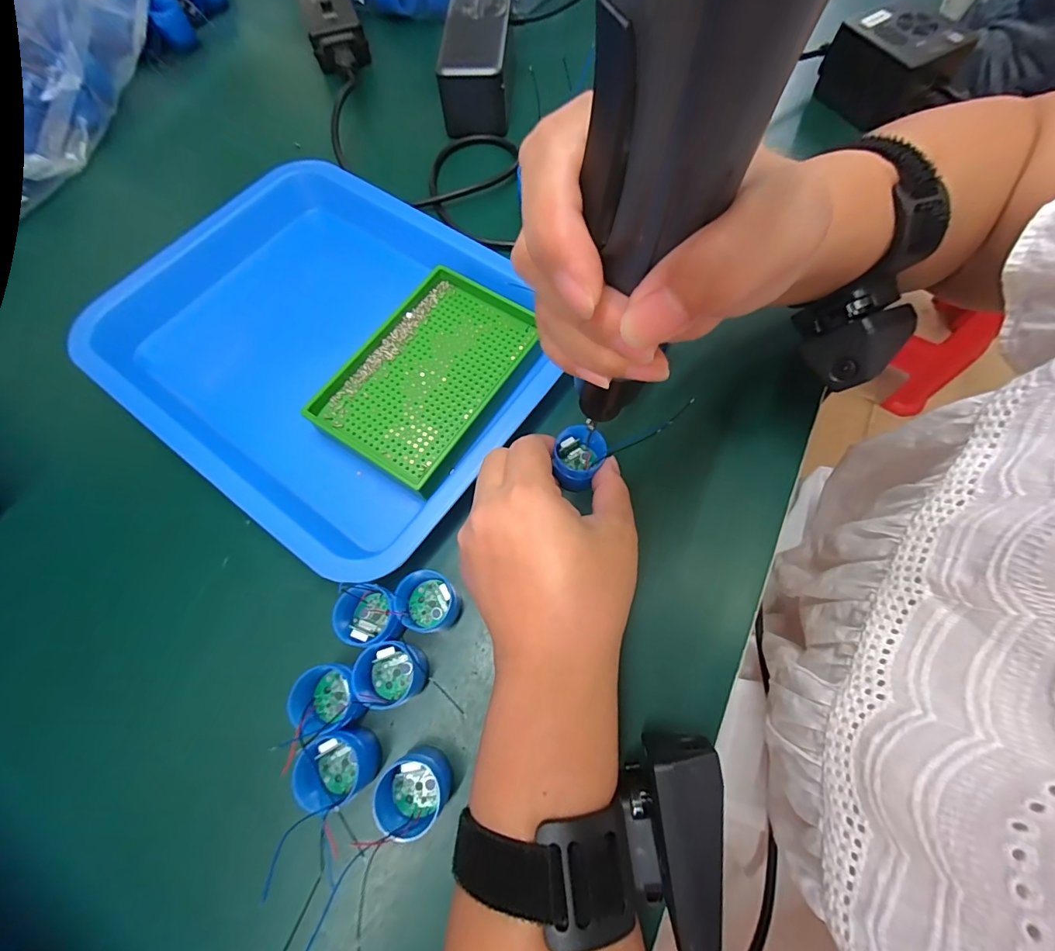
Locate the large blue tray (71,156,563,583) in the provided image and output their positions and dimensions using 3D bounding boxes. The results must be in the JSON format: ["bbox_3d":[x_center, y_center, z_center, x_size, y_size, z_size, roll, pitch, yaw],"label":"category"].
[{"bbox_3d":[-0.130,-0.090,0.309,0.290,0.050,0.220,34,73,13],"label":"large blue tray"}]

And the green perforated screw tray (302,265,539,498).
[{"bbox_3d":[-0.062,-0.067,0.289,0.093,0.020,0.139,28,72,11],"label":"green perforated screw tray"}]

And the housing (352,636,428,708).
[{"bbox_3d":[-0.068,0.098,0.222,0.029,0.028,0.030,0,69,1],"label":"housing"}]

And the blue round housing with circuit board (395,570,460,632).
[{"bbox_3d":[-0.051,0.065,0.233,0.028,0.029,0.030,0,69,1],"label":"blue round housing with circuit board"}]

